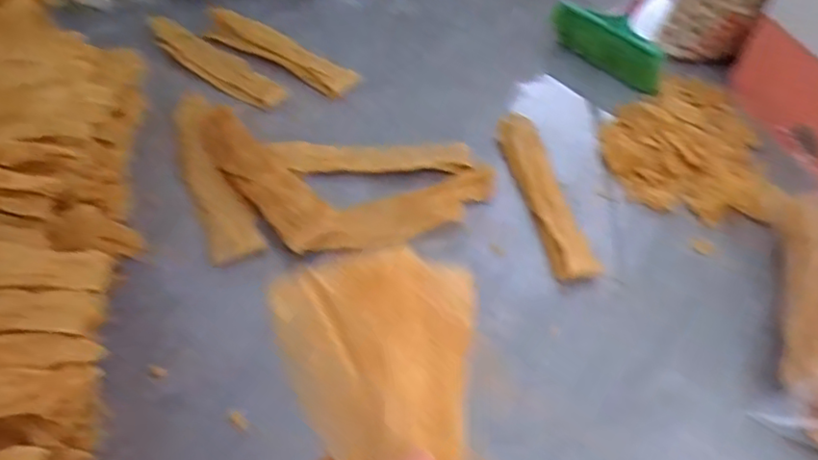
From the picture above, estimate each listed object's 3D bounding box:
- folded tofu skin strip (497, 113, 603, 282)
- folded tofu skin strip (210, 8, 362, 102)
[{"bbox_3d":[0.221,-0.060,1.062,0.069,0.031,0.310,-11,62,-14],"label":"folded tofu skin strip"},{"bbox_3d":[-0.231,-0.331,1.215,0.287,0.059,0.064,23,44,-20],"label":"folded tofu skin strip"}]

